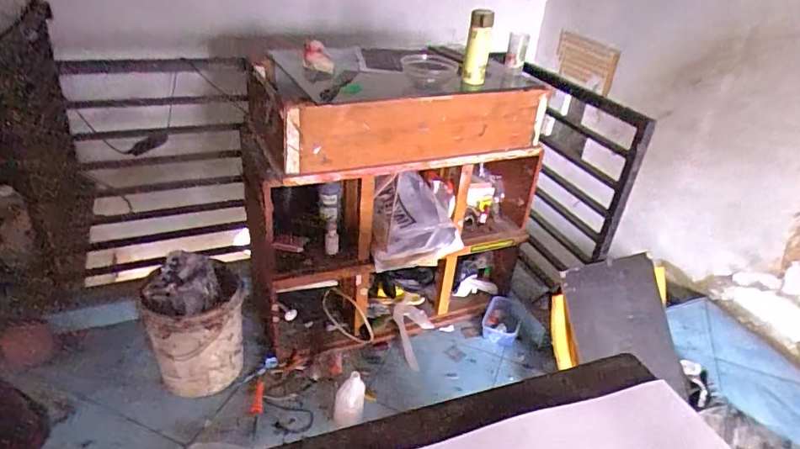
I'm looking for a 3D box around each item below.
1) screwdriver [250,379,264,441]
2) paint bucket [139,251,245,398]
[{"bbox_3d":[-0.471,0.611,1.675,0.038,0.028,0.212,0,32,-9],"label":"screwdriver"},{"bbox_3d":[-0.672,0.330,1.688,0.285,0.377,0.265,4,32,-3],"label":"paint bucket"}]

